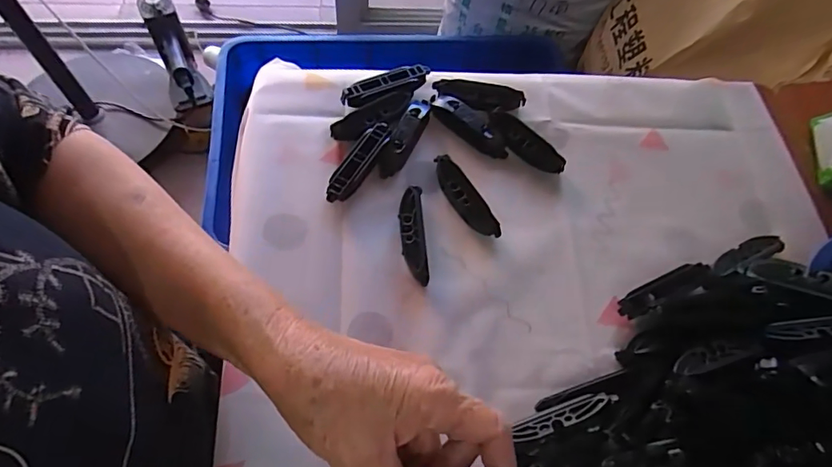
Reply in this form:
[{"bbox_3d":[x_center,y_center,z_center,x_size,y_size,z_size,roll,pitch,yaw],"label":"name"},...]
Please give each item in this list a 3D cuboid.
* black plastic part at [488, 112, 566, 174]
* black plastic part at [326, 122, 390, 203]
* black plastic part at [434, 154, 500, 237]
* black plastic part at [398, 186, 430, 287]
[{"bbox_3d":[0.095,-0.078,0.438,0.075,0.019,0.025,35,66,13],"label":"black plastic part"},{"bbox_3d":[-0.047,-0.057,0.413,0.020,0.017,0.081,29,65,10],"label":"black plastic part"},{"bbox_3d":[0.038,-0.030,0.407,0.018,0.022,0.081,-29,69,-17],"label":"black plastic part"},{"bbox_3d":[-0.002,0.002,0.387,0.018,0.015,0.077,-2,64,-5],"label":"black plastic part"}]

